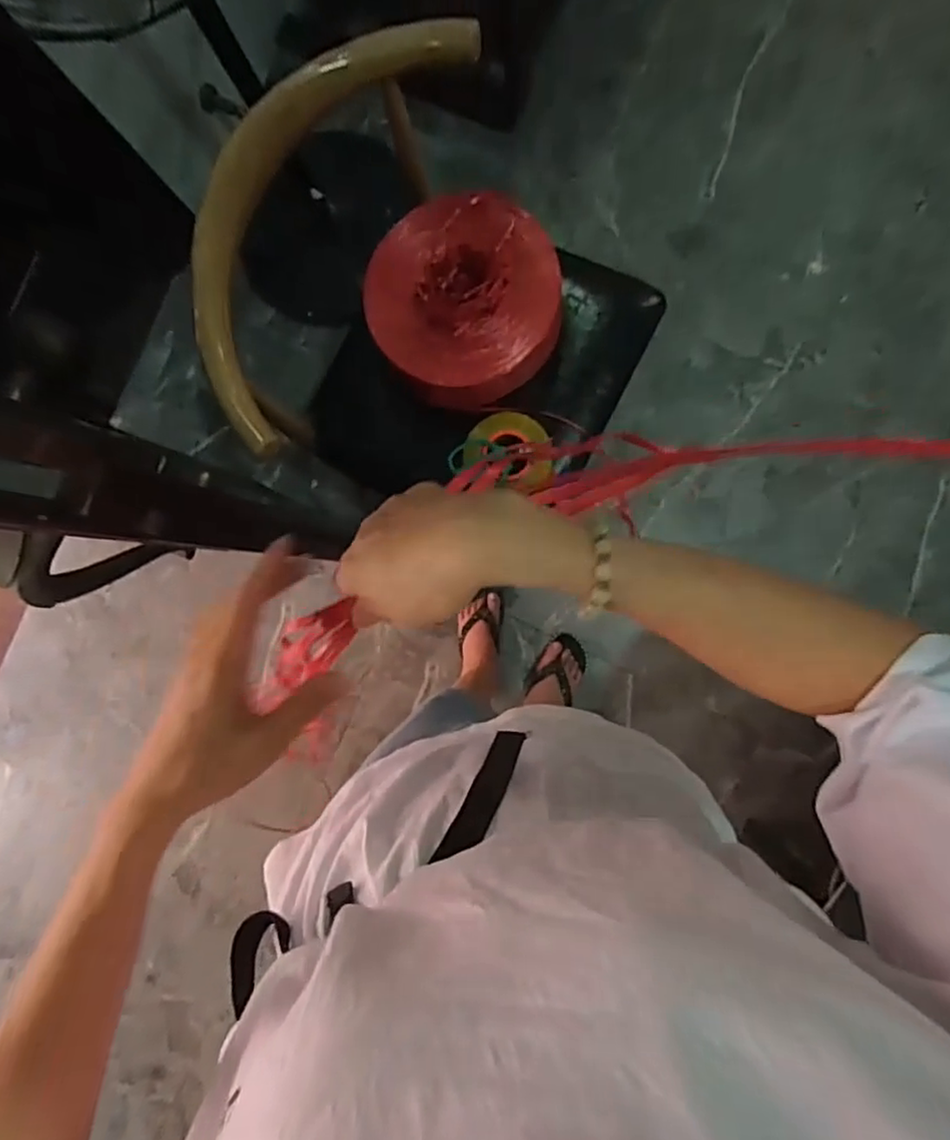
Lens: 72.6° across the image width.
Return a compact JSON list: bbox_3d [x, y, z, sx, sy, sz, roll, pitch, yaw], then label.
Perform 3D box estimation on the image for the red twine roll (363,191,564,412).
[{"bbox_3d":[-0.011,-0.364,0.894,0.249,0.128,0.246,0,89,5],"label":"red twine roll"}]

